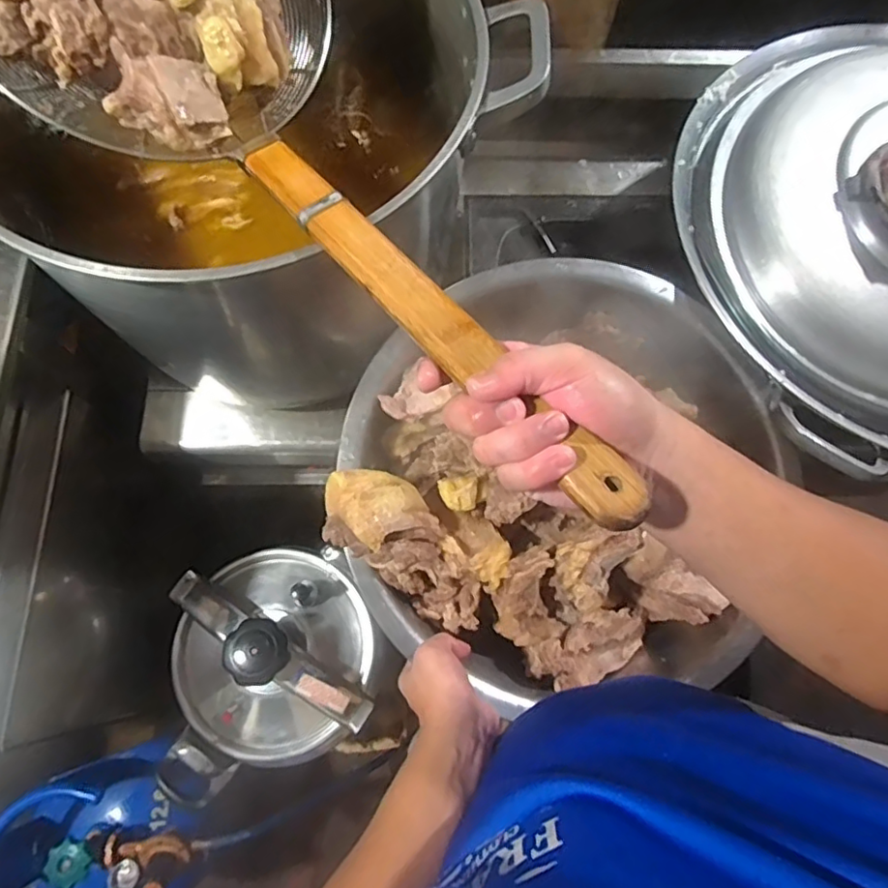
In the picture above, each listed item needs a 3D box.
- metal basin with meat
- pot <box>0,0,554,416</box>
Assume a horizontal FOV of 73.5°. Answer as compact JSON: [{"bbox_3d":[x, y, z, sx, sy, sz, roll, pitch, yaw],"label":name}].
[{"bbox_3d":[0.118,0.036,0.626,0.415,0.146,0.436,0,72,-1],"label":"metal basin with meat"},{"bbox_3d":[-0.164,-0.248,0.592,0.425,0.322,0.381,-42,78,-13],"label":"pot"}]

